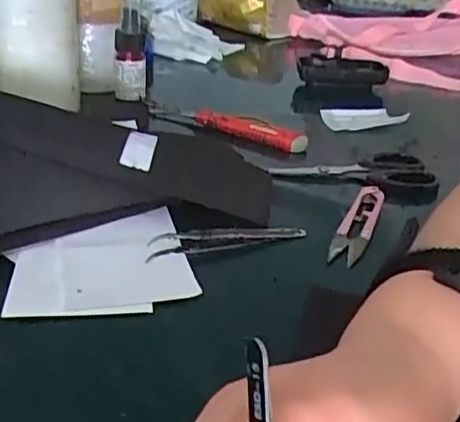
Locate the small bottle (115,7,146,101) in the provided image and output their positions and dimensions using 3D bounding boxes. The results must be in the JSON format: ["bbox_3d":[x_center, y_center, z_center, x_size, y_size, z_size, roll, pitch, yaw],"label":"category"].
[{"bbox_3d":[-0.103,-0.163,0.629,0.031,0.091,0.027,-2,29,-14],"label":"small bottle"}]

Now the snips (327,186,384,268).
[{"bbox_3d":[0.092,0.007,0.428,0.022,0.013,0.095,15,29,18],"label":"snips"}]

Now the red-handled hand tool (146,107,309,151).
[{"bbox_3d":[-0.005,-0.087,0.589,0.173,0.021,0.026,17,30,21],"label":"red-handled hand tool"}]

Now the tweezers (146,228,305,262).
[{"bbox_3d":[-0.001,0.016,0.392,0.107,0.011,0.014,-7,30,-22],"label":"tweezers"}]

